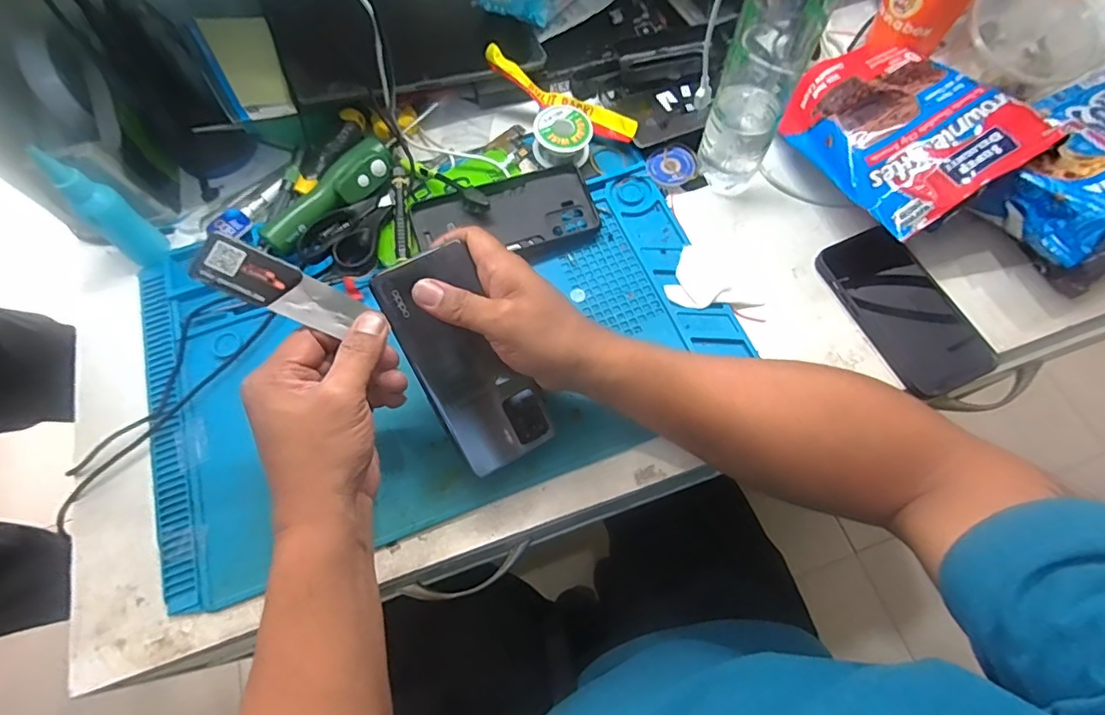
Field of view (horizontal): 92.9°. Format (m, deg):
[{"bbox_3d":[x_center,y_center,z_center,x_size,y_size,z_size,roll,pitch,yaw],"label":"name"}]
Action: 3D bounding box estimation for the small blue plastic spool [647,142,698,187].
[{"bbox_3d":[0.115,-0.185,0.503,0.045,0.010,0.046,-1,69,2],"label":"small blue plastic spool"}]

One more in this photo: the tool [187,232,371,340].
[{"bbox_3d":[-0.174,-0.045,0.335,0.097,0.004,0.032,26,73,-17],"label":"tool"}]

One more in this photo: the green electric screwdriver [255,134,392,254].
[{"bbox_3d":[-0.199,-0.143,0.474,0.033,0.031,0.133,41,75,15],"label":"green electric screwdriver"}]

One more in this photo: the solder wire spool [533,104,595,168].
[{"bbox_3d":[0.010,-0.207,0.494,0.053,0.033,0.046,8,70,5],"label":"solder wire spool"}]

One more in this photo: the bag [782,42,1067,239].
[{"bbox_3d":[0.294,-0.206,0.454,0.130,0.027,0.193,-34,59,13],"label":"bag"}]

